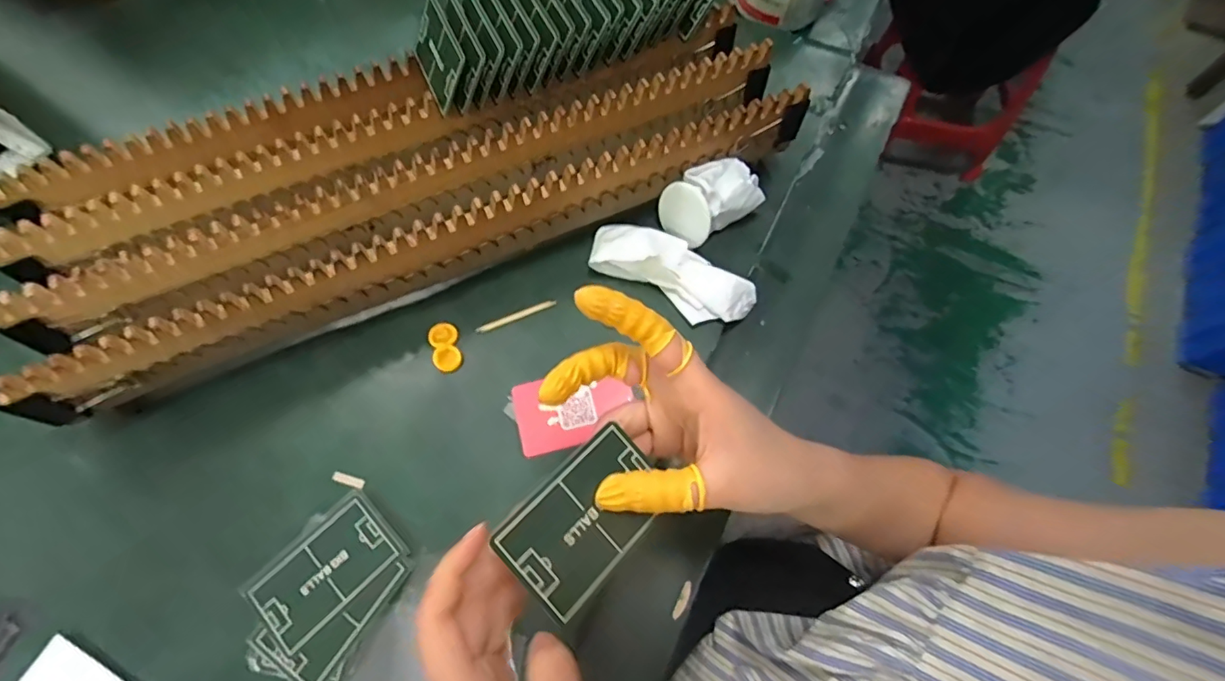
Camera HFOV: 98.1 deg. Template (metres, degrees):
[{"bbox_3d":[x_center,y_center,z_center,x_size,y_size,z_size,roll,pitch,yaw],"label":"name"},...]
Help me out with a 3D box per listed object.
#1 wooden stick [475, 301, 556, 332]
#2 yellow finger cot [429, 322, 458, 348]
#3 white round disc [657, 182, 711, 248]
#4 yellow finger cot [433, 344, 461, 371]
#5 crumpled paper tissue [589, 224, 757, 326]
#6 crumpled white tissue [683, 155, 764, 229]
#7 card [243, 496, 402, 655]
[{"bbox_3d":[-0.075,-0.019,0.416,0.064,0.004,0.005,-22,70,-8],"label":"wooden stick"},{"bbox_3d":[-0.130,-0.005,0.408,0.021,0.004,0.020,-14,69,-5],"label":"yellow finger cot"},{"bbox_3d":[0.057,-0.103,0.429,0.004,0.044,0.052,-26,50,-38],"label":"white round disc"},{"bbox_3d":[-0.123,0.013,0.397,0.020,0.004,0.021,0,69,0],"label":"yellow finger cot"},{"bbox_3d":[0.047,-0.056,0.420,0.132,0.034,0.049,28,68,11],"label":"crumpled paper tissue"},{"bbox_3d":[0.090,-0.120,0.441,0.055,0.046,0.046,-28,69,-12],"label":"crumpled white tissue"},{"bbox_3d":[-0.183,0.147,0.339,0.082,0.004,0.053,-42,73,-17],"label":"card"}]

